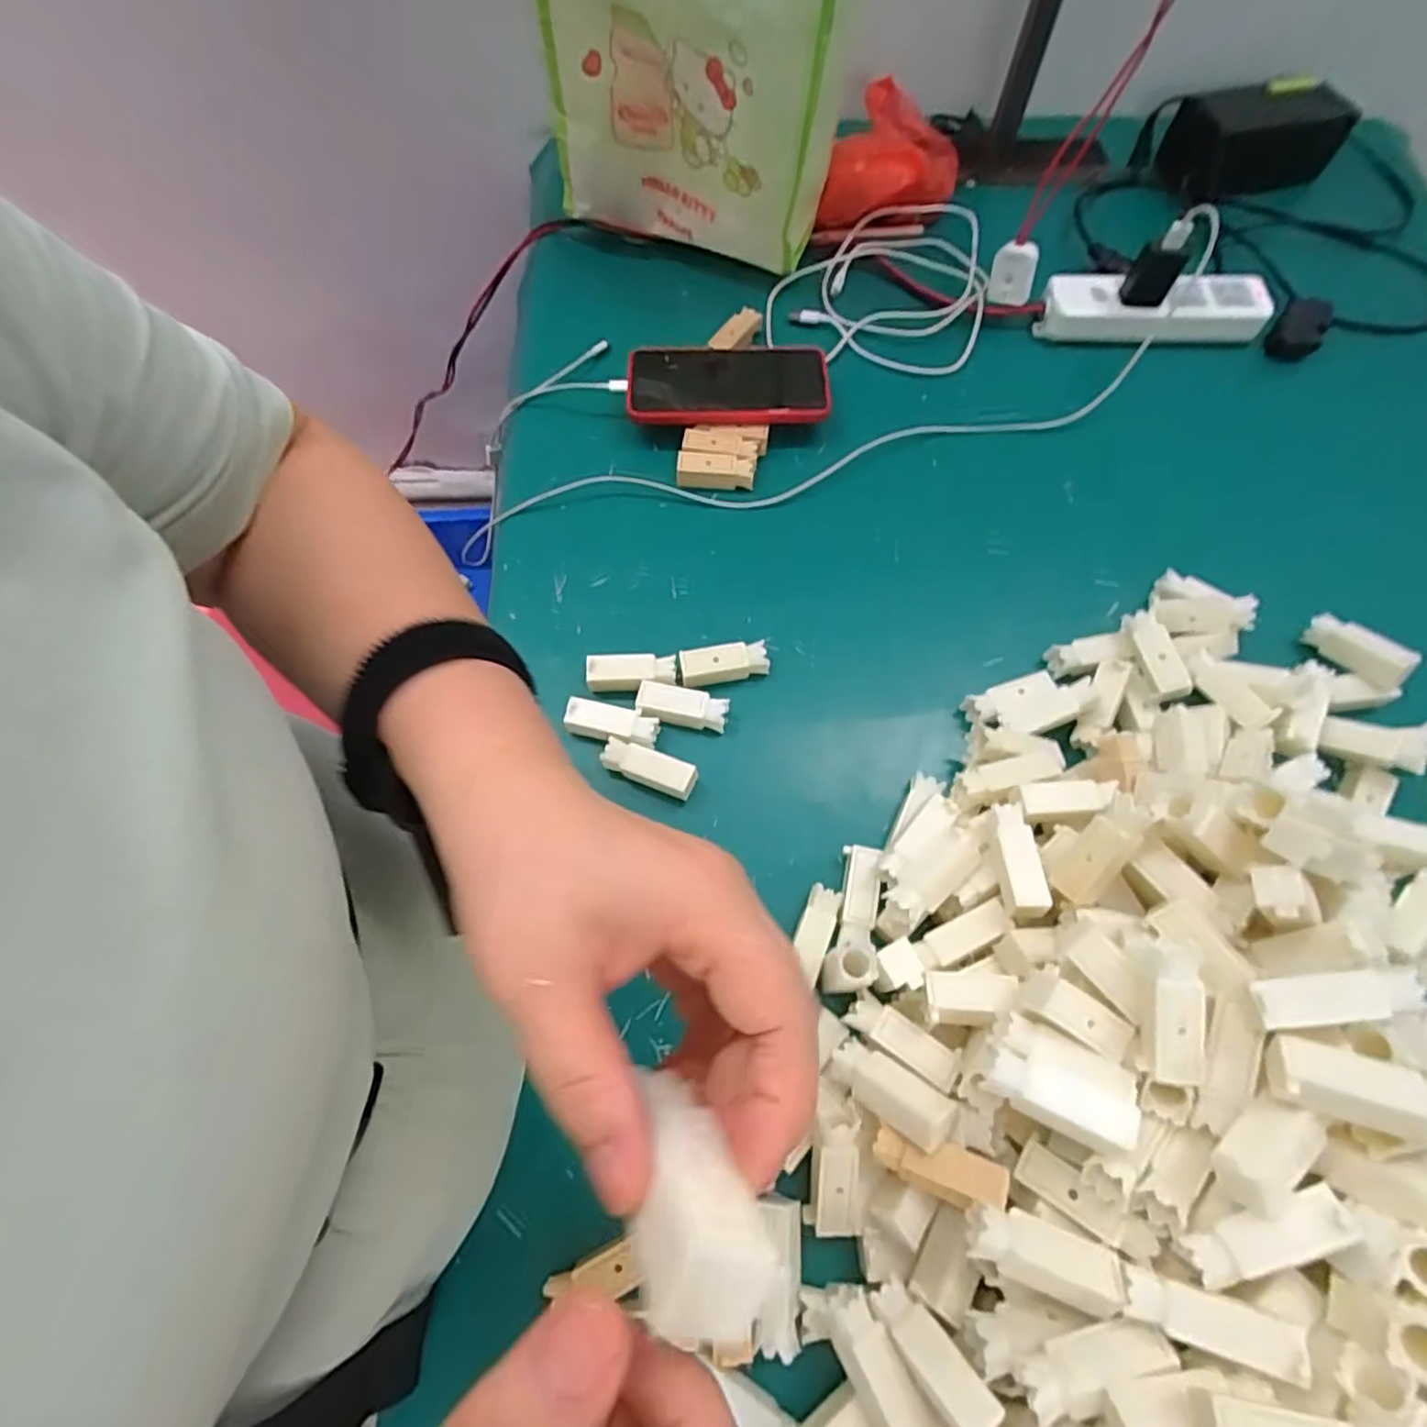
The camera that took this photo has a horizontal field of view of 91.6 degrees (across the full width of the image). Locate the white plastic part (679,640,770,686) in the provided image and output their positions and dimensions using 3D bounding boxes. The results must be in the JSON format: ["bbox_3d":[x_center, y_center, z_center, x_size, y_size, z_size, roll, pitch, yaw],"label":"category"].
[{"bbox_3d":[0.007,-0.034,0.488,0.060,0.023,0.021,-10,66,-2],"label":"white plastic part"}]

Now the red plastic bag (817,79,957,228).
[{"bbox_3d":[0.183,-0.543,0.684,0.109,0.071,0.163,21,68,11],"label":"red plastic bag"}]

